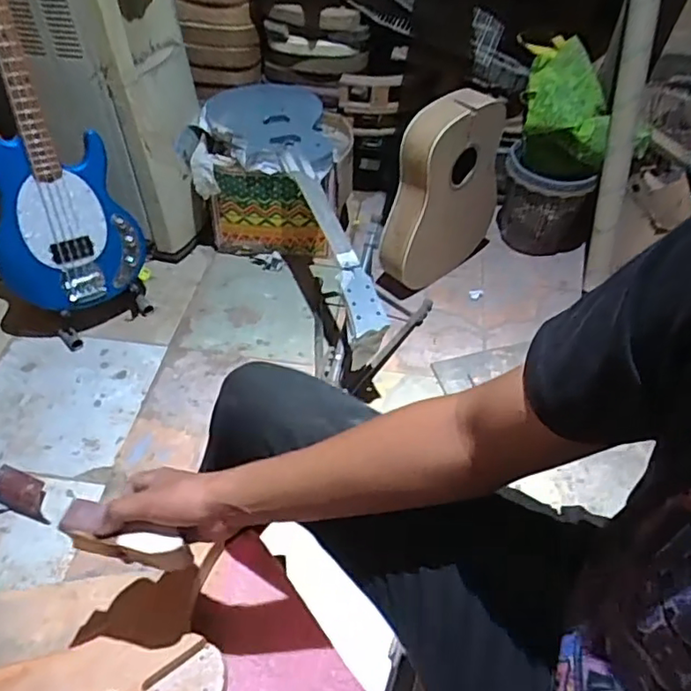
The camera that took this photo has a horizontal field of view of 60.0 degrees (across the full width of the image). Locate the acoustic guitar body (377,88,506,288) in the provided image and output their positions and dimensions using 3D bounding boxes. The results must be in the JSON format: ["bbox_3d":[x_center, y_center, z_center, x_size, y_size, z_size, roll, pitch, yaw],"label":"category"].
[{"bbox_3d":[0.266,-0.387,1.578,0.413,0.507,0.077,-28,53,-29],"label":"acoustic guitar body"}]

